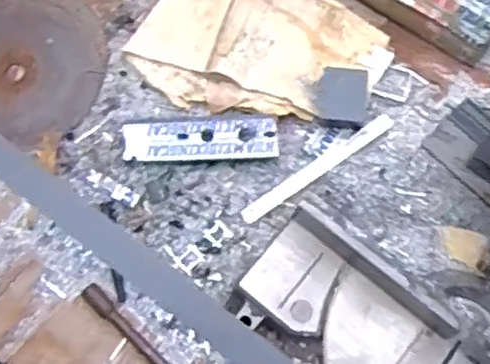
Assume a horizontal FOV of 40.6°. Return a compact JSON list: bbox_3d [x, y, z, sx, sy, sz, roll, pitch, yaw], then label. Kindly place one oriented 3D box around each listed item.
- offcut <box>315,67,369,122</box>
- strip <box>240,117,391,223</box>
[{"bbox_3d":[0.134,-0.122,0.916,0.067,0.004,0.076,5,76,5],"label":"offcut"},{"bbox_3d":[0.099,-0.019,0.886,0.238,0.007,0.024,-33,76,-10],"label":"strip"}]

